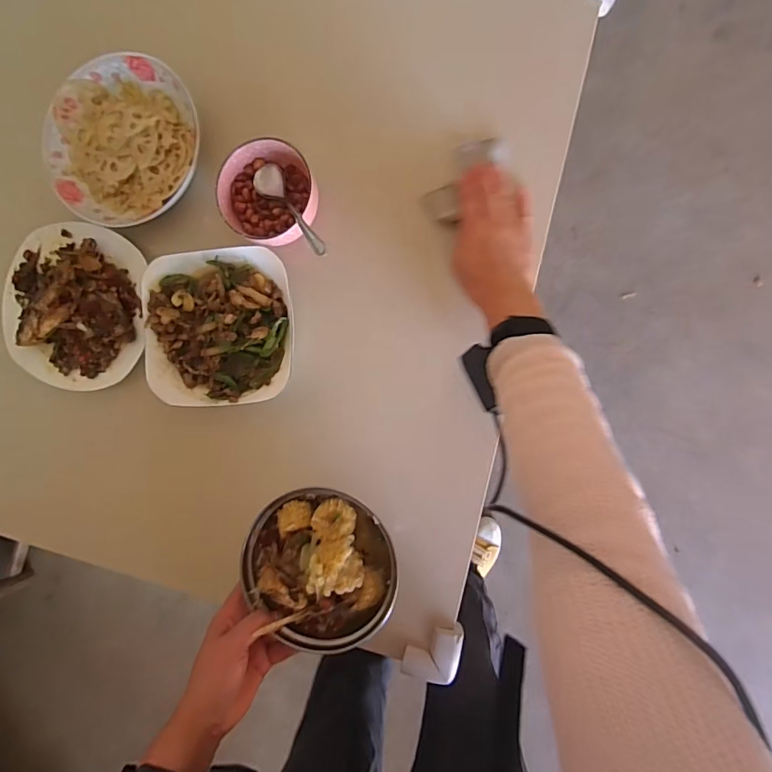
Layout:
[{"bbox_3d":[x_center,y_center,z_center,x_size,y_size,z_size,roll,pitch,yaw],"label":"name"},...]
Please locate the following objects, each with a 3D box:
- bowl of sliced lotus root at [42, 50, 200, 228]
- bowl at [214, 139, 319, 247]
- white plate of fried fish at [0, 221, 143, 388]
[{"bbox_3d":[-0.307,-0.283,0.548,0.180,0.025,0.184,-18,87,8],"label":"bowl of sliced lotus root"},{"bbox_3d":[-0.127,-0.207,0.511,0.098,0.048,0.117,-32,86,7],"label":"bowl"},{"bbox_3d":[-0.381,-0.098,0.559,0.184,0.059,0.189,0,90,8],"label":"white plate of fried fish"}]

